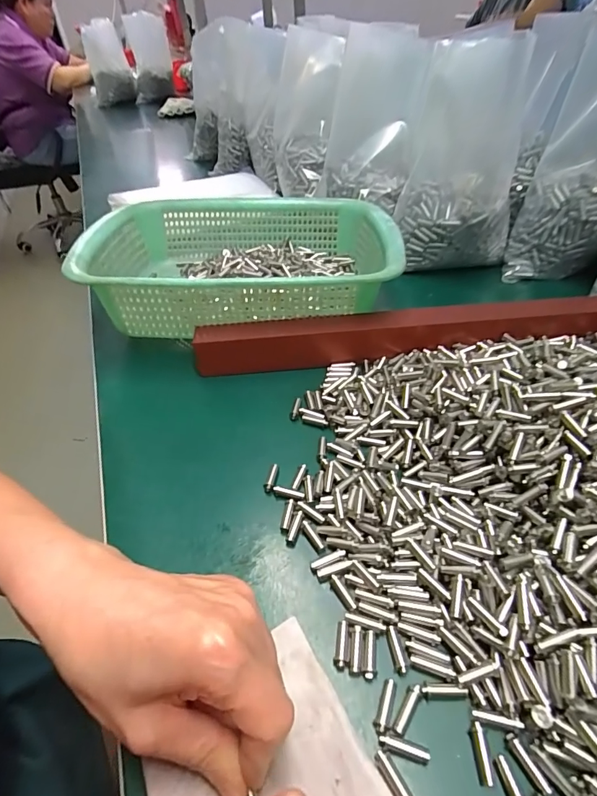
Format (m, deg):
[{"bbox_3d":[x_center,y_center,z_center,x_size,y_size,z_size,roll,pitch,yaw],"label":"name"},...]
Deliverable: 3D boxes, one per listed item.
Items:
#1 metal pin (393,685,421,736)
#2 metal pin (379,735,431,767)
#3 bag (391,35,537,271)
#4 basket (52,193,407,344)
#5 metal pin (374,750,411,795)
[{"bbox_3d":[0.049,0.141,0.190,0.006,0.005,0.021,25,52,27],"label":"metal pin"},{"bbox_3d":[0.046,0.152,0.181,0.021,0.005,0.006,10,46,15],"label":"metal pin"},{"bbox_3d":[0.179,-0.261,0.465,0.124,0.190,0.138,9,46,13],"label":"bag"},{"bbox_3d":[-0.054,-0.146,0.436,0.294,0.082,0.222,-3,44,2],"label":"basket"},{"bbox_3d":[0.039,0.157,0.171,0.006,0.004,0.021,-26,48,-21],"label":"metal pin"}]

